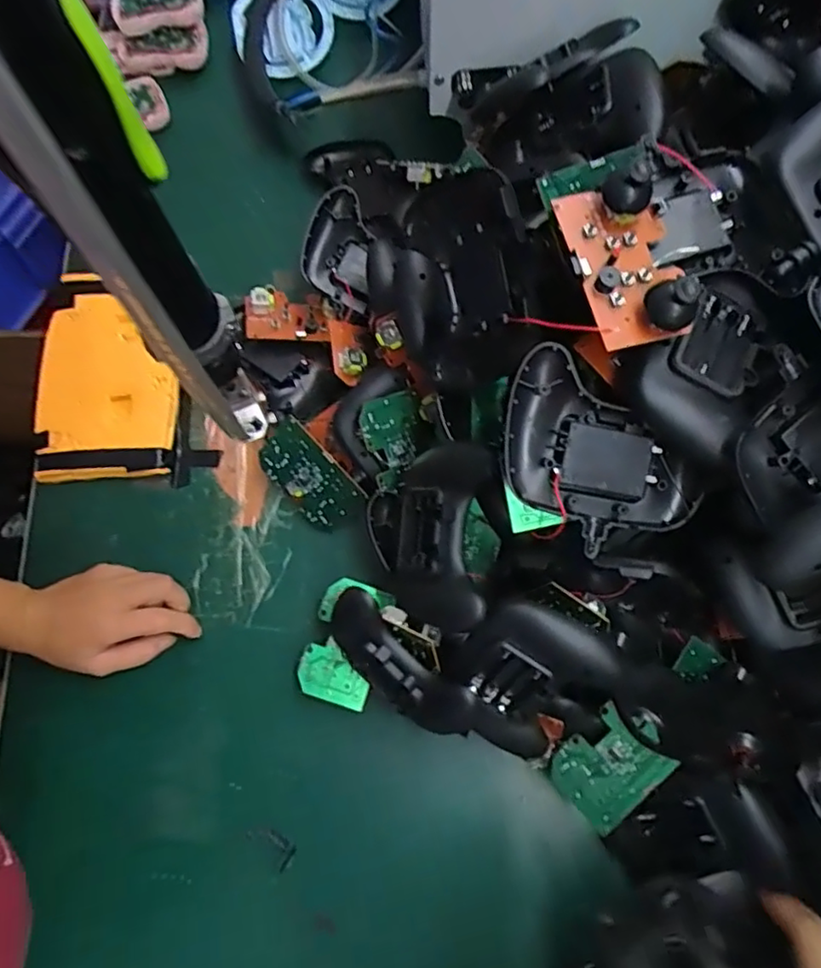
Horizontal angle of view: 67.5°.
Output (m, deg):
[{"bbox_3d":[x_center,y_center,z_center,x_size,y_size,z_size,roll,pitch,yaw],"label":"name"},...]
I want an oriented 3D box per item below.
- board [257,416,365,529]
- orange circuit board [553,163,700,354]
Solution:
[{"bbox_3d":[-0.084,-0.004,0.508,0.098,0.010,0.058,48,119,-1],"label":"board"},{"bbox_3d":[0.114,-0.119,0.320,0.055,0.040,0.090,-15,80,-2],"label":"orange circuit board"}]

